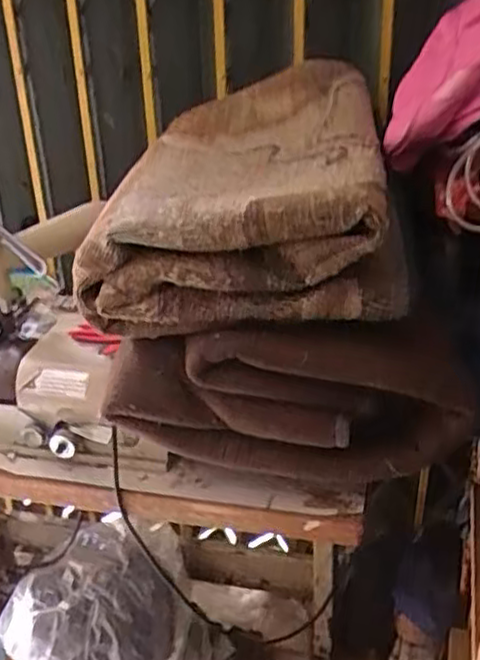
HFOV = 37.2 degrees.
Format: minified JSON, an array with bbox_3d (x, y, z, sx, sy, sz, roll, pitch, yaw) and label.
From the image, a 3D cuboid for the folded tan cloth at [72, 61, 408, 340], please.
[{"bbox_3d":[0.021,-0.185,0.942,0.364,0.219,0.425,2,29,7],"label":"folded tan cloth"}]

